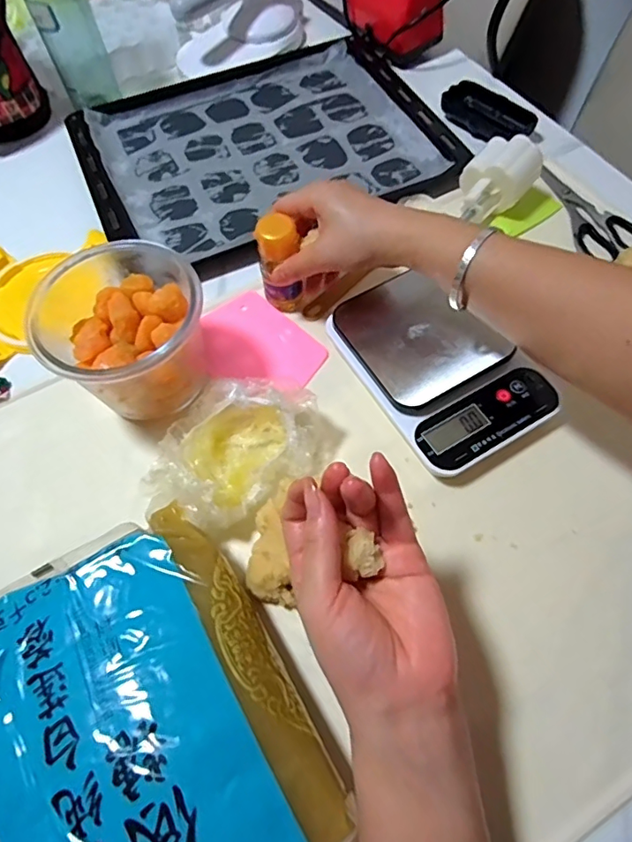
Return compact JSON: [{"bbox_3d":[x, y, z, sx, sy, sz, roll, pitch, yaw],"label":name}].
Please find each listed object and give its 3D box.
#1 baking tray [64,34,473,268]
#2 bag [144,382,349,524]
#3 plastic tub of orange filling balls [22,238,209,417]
[{"bbox_3d":[-0.065,-0.328,0.601,0.394,0.024,0.310,-20,64,-7],"label":"baking tray"},{"bbox_3d":[-0.061,0.020,0.399,0.152,0.062,0.092,-37,67,-15],"label":"bag"},{"bbox_3d":[-0.143,-0.062,0.414,0.114,0.114,0.120,41,72,20],"label":"plastic tub of orange filling balls"}]

